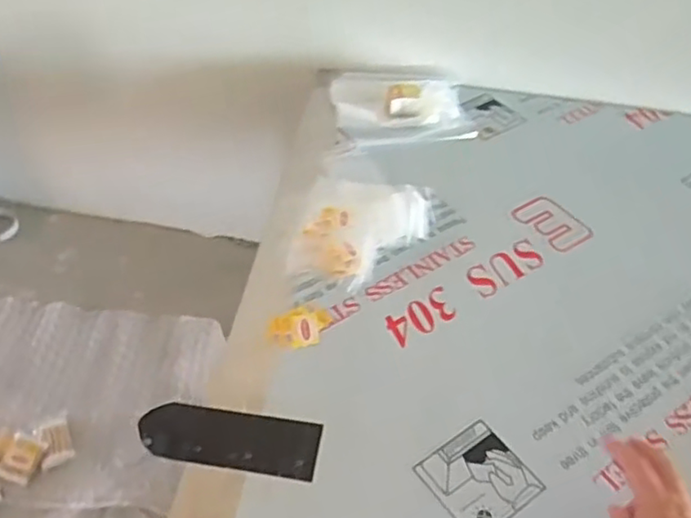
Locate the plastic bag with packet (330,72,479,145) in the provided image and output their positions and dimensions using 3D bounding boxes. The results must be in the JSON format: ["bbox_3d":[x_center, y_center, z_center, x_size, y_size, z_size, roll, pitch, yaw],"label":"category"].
[{"bbox_3d":[0.086,-0.245,1.009,0.209,0.037,0.165,-4,50,-5],"label":"plastic bag with packet"}]

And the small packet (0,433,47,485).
[{"bbox_3d":[-0.530,0.327,1.065,0.053,0.020,0.072,14,49,8],"label":"small packet"}]

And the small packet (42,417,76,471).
[{"bbox_3d":[-0.488,0.307,1.097,0.049,0.011,0.086,-15,51,-18],"label":"small packet"}]

